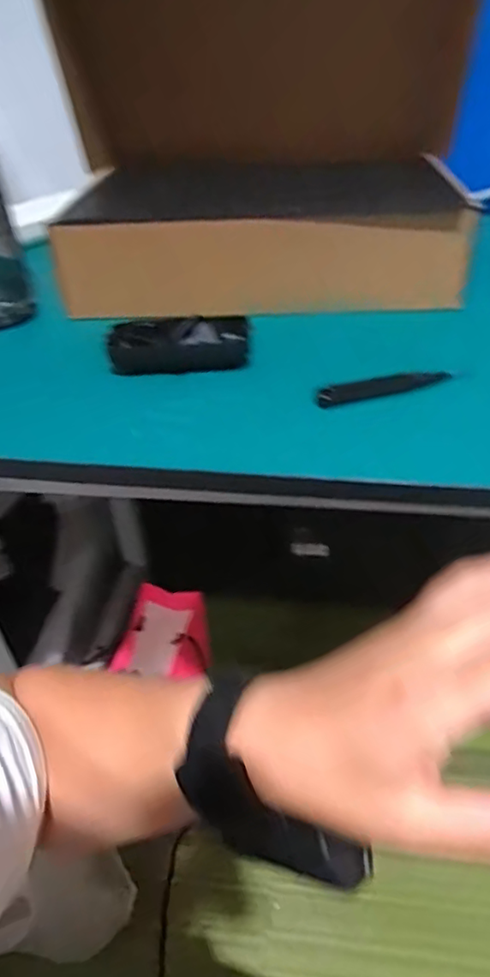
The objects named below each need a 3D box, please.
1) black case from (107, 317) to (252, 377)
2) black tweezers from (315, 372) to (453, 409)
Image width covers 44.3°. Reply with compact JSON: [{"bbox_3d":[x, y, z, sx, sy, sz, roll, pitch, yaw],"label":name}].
[{"bbox_3d":[-0.051,-0.113,0.472,0.108,0.030,0.046,-6,39,-3],"label":"black case"},{"bbox_3d":[0.098,-0.071,0.420,0.100,0.015,0.008,-14,40,-12],"label":"black tweezers"}]

